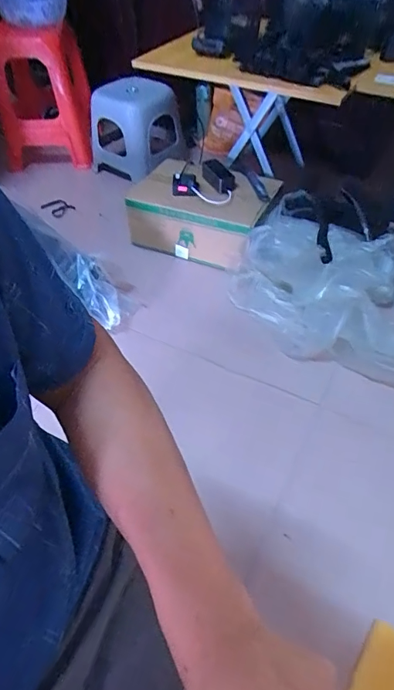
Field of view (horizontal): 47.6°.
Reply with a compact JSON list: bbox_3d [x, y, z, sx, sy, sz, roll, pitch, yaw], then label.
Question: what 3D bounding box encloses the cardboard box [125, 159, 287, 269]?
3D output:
[{"bbox_3d":[-0.001,-0.417,1.418,0.439,0.193,0.255,17,51,15],"label":"cardboard box"}]

